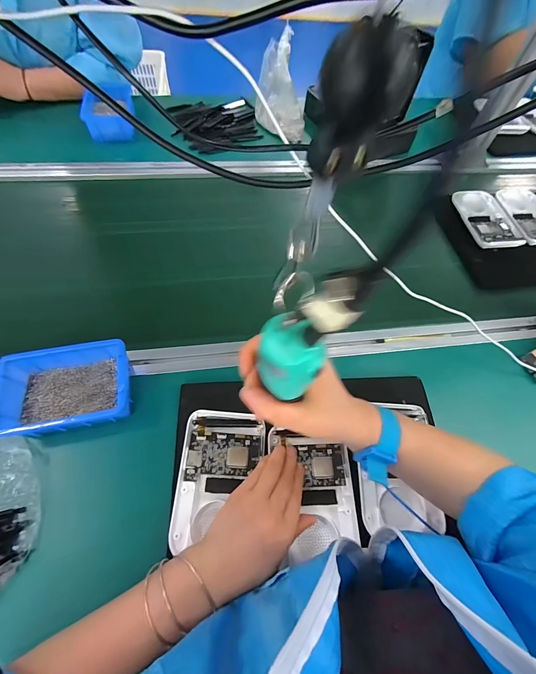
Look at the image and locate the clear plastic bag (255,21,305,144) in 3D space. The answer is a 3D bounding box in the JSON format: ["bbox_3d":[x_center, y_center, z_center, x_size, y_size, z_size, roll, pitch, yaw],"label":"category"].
[{"bbox_3d":[0.031,-0.544,0.673,0.069,0.160,0.122,-23,65,-14],"label":"clear plastic bag"}]

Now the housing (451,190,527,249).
[{"bbox_3d":[0.439,-0.238,0.612,0.100,0.015,0.150,-8,63,-7],"label":"housing"}]

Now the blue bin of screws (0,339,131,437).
[{"bbox_3d":[-0.251,0.058,0.388,0.150,0.050,0.112,-8,63,-7],"label":"blue bin of screws"}]

